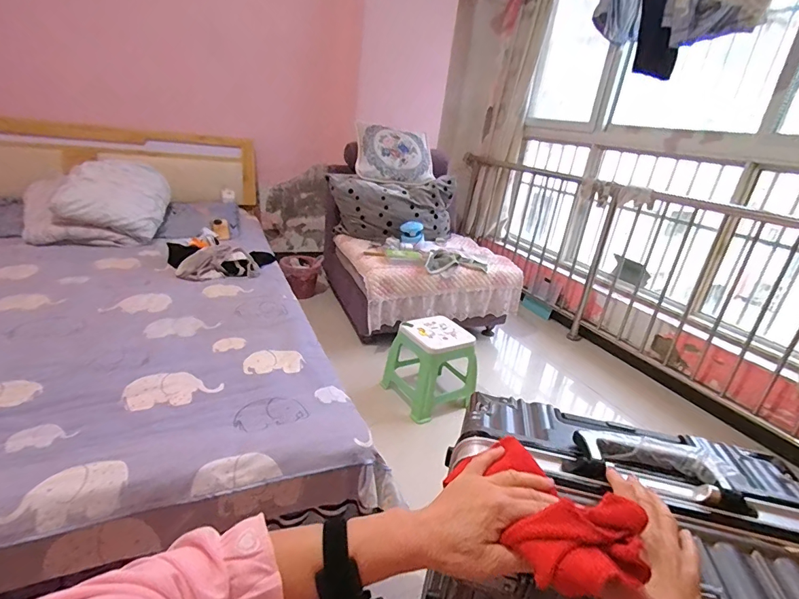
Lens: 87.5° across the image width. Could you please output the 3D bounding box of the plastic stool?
[{"bbox_3d":[0.137,0.280,1.730,0.298,0.313,0.297,-6,26,-28],"label":"plastic stool"}]

